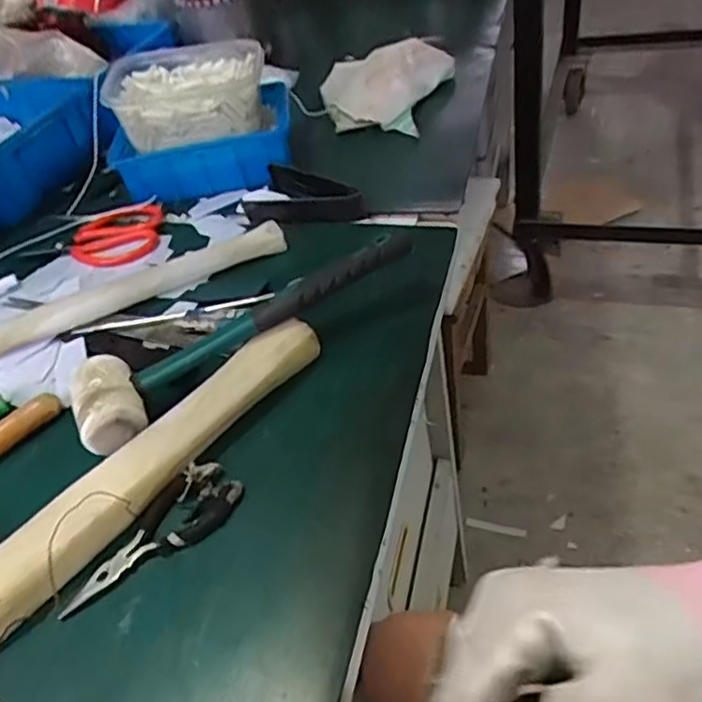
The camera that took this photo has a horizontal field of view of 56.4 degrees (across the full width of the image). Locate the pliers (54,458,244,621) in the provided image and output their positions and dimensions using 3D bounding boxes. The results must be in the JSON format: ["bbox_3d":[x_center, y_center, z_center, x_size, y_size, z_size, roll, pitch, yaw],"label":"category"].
[{"bbox_3d":[-0.123,0.121,0.418,0.043,0.012,0.123,22,53,32],"label":"pliers"}]

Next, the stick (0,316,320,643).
[{"bbox_3d":[-0.143,0.082,0.445,0.048,0.031,0.326,26,55,34],"label":"stick"}]

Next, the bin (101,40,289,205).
[{"bbox_3d":[-0.162,-0.246,0.716,0.190,0.118,0.122,-11,43,2],"label":"bin"}]

